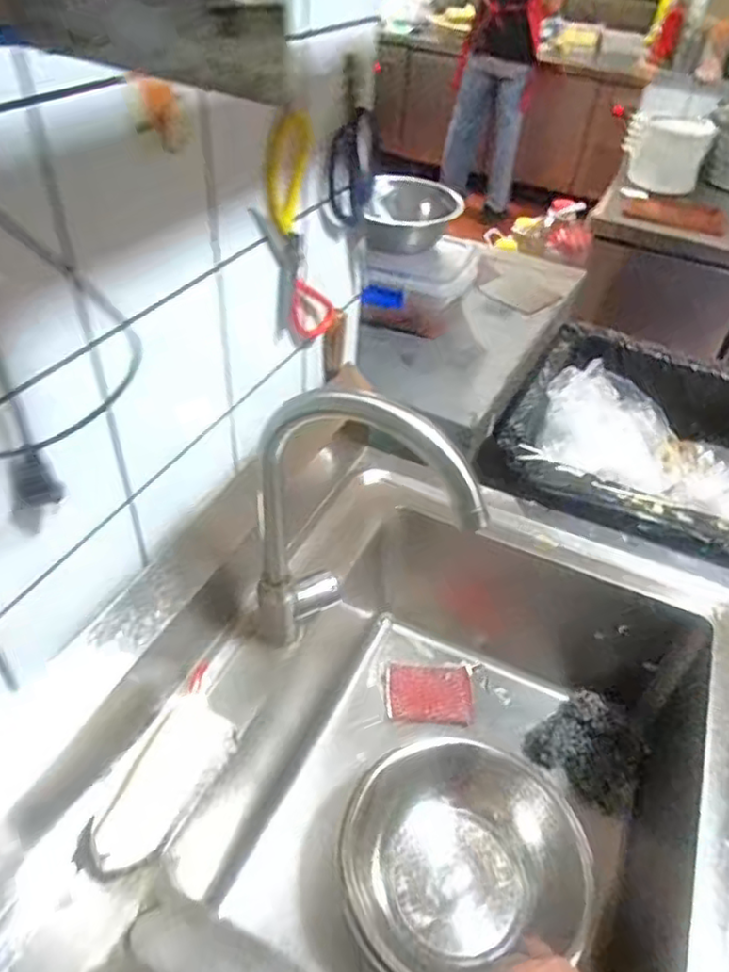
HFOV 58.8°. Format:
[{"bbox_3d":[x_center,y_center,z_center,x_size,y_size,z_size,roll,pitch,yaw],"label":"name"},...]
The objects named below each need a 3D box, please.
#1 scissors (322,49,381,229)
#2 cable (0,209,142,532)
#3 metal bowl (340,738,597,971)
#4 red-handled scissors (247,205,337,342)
[{"bbox_3d":[-0.011,-0.351,0.671,0.023,0.153,0.102,17,44,12],"label":"scissors"},{"bbox_3d":[-0.205,-0.100,0.391,0.028,0.271,0.172,13,43,8],"label":"cable"},{"bbox_3d":[0.101,0.405,0.708,0.261,0.084,0.238,3,43,-3],"label":"metal bowl"},{"bbox_3d":[-0.072,-0.212,0.671,0.013,0.196,0.056,25,79,20],"label":"red-handled scissors"}]

